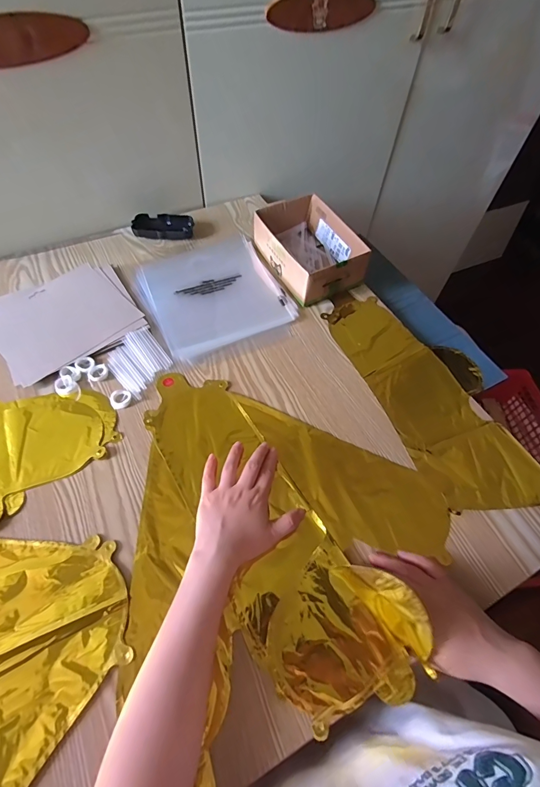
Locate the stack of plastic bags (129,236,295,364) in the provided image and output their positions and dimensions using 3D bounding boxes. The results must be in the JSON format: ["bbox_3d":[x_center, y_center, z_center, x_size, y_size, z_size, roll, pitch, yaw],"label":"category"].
[{"bbox_3d":[-0.093,-0.168,0.618,0.213,0.010,0.252,-22,61,-16],"label":"stack of plastic bags"}]

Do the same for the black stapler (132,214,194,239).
[{"bbox_3d":[-0.198,-0.309,0.692,0.107,0.024,0.053,-5,58,-5],"label":"black stapler"}]

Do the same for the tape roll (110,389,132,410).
[{"bbox_3d":[-0.202,0.007,0.503,0.029,0.007,0.027,1,58,-2],"label":"tape roll"}]

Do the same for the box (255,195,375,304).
[{"bbox_3d":[0.064,-0.246,0.636,0.124,0.069,0.182,-21,61,-15],"label":"box"}]

